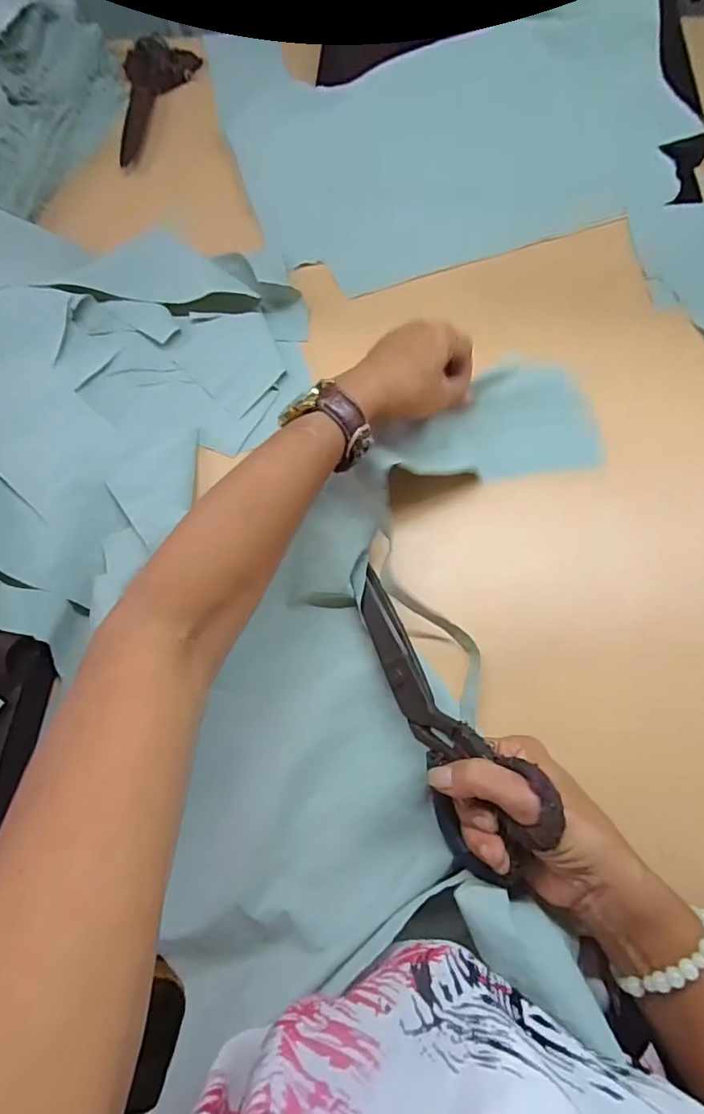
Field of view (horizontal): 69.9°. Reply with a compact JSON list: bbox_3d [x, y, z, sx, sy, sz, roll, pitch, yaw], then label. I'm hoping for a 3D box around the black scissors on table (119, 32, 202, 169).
[{"bbox_3d":[-0.224,-0.535,0.582,0.082,0.019,0.209,-4,69,1],"label":"black scissors on table"}]

